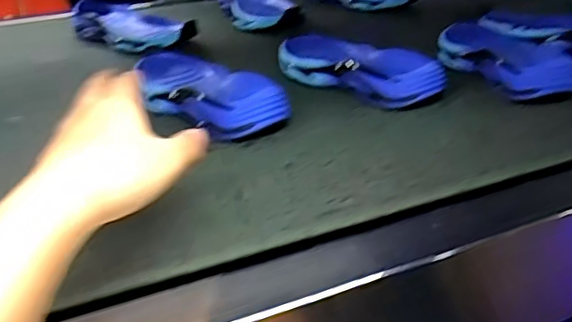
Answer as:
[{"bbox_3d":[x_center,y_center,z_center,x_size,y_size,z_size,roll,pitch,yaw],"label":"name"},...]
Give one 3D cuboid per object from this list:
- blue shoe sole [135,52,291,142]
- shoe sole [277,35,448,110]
[{"bbox_3d":[-0.085,-0.067,0.556,0.080,0.039,0.206,-18,29,-28],"label":"blue shoe sole"},{"bbox_3d":[0.069,-0.098,0.594,0.088,0.038,0.190,-19,33,-31],"label":"shoe sole"}]

